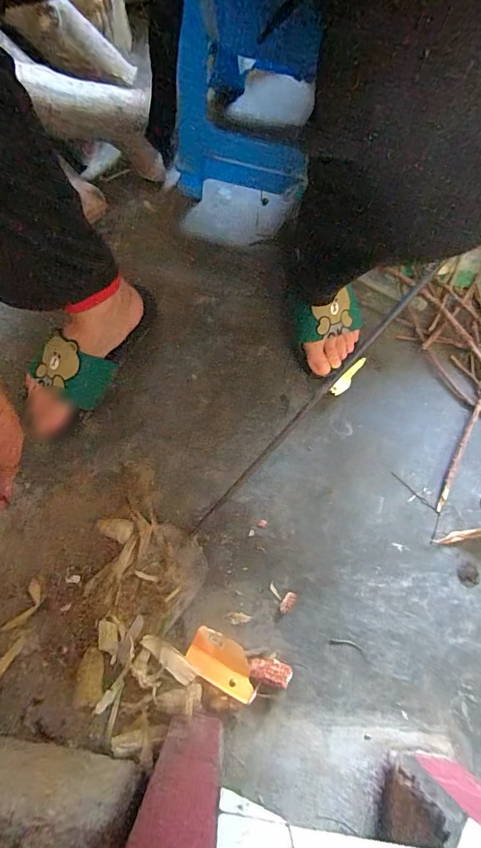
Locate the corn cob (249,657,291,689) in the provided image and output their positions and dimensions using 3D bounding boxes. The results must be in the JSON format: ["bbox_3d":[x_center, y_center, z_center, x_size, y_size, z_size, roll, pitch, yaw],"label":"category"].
[{"bbox_3d":[0.032,0.270,0.459,0.044,0.020,0.023,18,72,4],"label":"corn cob"}]

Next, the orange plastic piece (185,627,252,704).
[{"bbox_3d":[-0.019,0.262,0.461,0.079,0.023,0.046,27,73,7],"label":"orange plastic piece"}]

